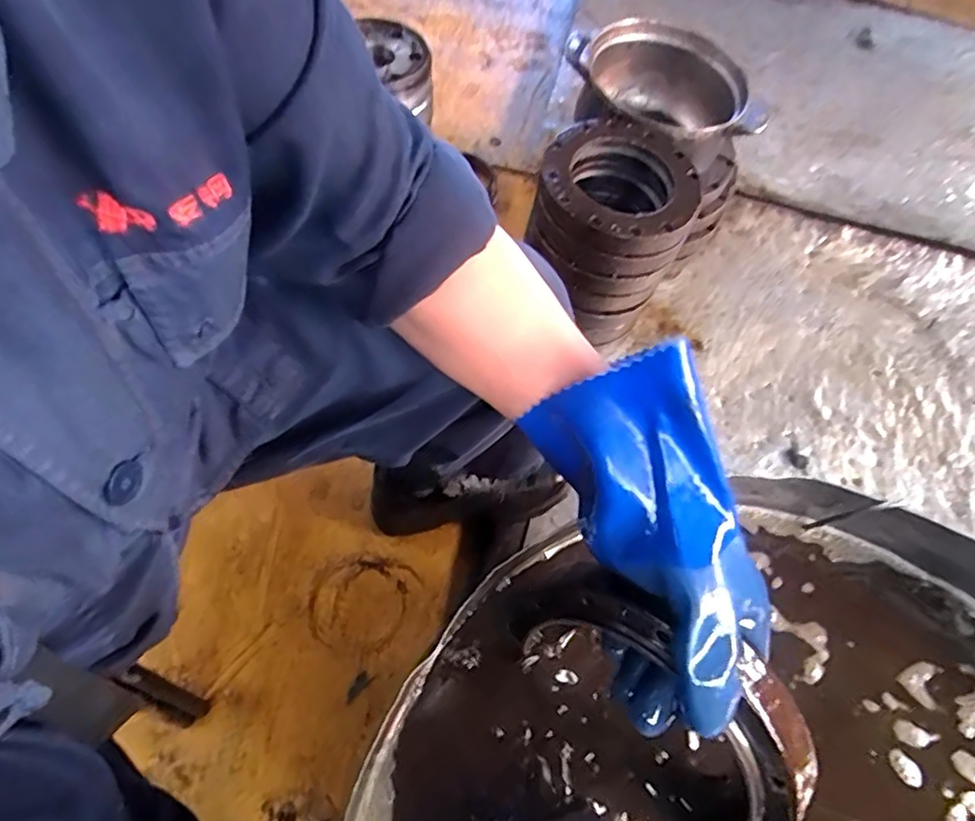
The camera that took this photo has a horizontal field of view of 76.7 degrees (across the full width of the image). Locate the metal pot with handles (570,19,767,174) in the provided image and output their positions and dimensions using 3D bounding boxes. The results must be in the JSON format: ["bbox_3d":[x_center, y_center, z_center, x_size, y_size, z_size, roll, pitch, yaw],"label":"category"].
[{"bbox_3d":[0.242,-0.452,0.921,0.235,0.116,0.254,3,61,-5],"label":"metal pot with handles"}]

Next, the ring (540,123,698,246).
[{"bbox_3d":[0.168,-0.292,0.776,0.194,0.033,0.194,3,61,-5],"label":"ring"}]

